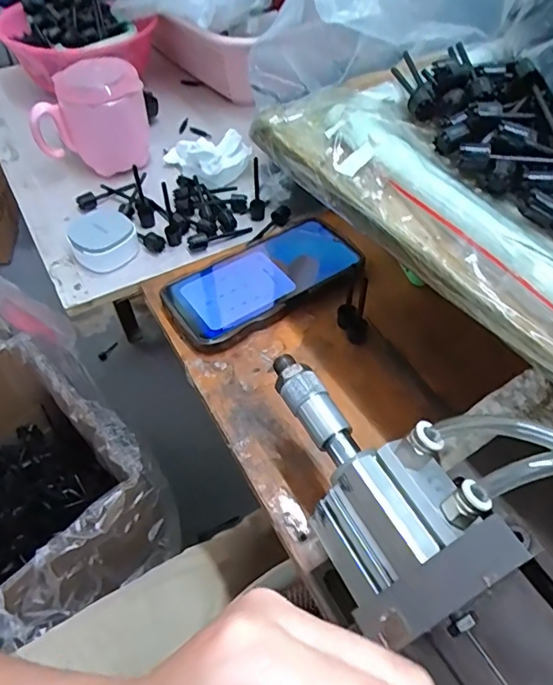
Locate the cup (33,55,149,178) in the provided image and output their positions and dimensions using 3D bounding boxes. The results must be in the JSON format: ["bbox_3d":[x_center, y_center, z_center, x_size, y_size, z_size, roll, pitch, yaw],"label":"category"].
[{"bbox_3d":[-0.184,-0.225,0.509,0.105,0.089,0.073,-17,54,-13],"label":"cup"}]

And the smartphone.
[{"bbox_3d":[-0.008,-0.057,0.432,0.171,0.014,0.081,-30,57,-21],"label":"smartphone"}]

